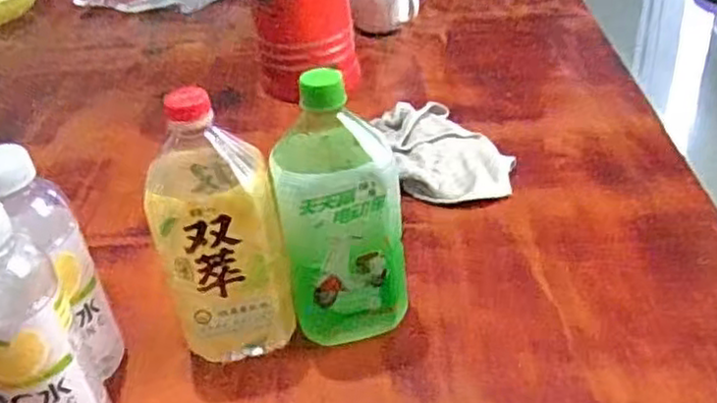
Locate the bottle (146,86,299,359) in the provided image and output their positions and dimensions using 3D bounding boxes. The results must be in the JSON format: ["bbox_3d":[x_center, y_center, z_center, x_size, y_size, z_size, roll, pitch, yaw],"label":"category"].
[{"bbox_3d":[-0.107,0.021,0.538,0.087,0.211,0.084,-16,36,-12],"label":"bottle"}]

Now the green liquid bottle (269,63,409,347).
[{"bbox_3d":[-0.016,0.005,0.545,0.088,0.213,0.084,-11,36,-6],"label":"green liquid bottle"}]

